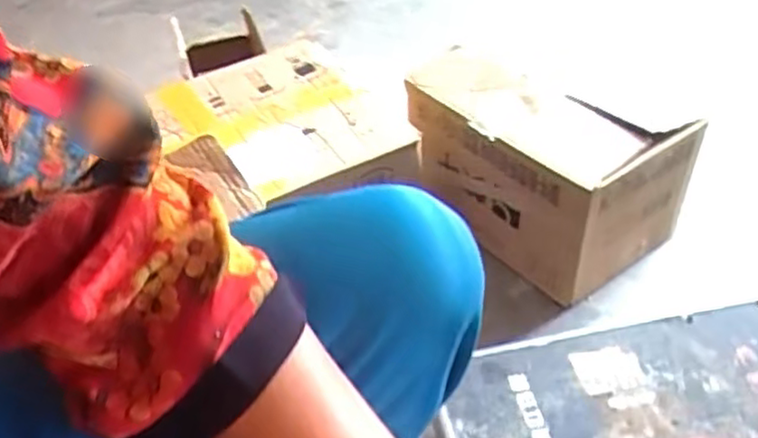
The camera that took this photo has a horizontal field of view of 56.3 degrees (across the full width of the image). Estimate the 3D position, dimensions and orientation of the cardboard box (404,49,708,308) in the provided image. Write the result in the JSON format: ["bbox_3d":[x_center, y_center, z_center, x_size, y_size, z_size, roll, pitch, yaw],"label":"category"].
[{"bbox_3d":[0.212,-0.079,0.985,0.198,0.209,0.350,-31,49,-29],"label":"cardboard box"}]

